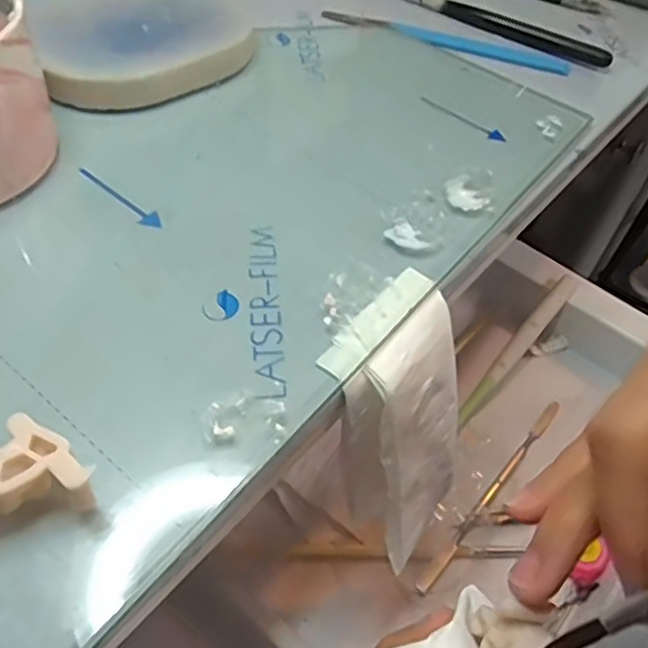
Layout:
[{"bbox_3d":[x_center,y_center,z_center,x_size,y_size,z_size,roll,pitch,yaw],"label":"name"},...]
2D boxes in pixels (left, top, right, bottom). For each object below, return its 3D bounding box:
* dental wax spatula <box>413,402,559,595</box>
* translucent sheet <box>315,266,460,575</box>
[{"bbox_3d":[0.102,0.094,0.381,0.008,0.012,0.157,35,56,21],"label":"dental wax spatula"},{"bbox_3d":[0.028,0.044,0.256,0.052,0.104,0.064,34,56,20],"label":"translucent sheet"}]

